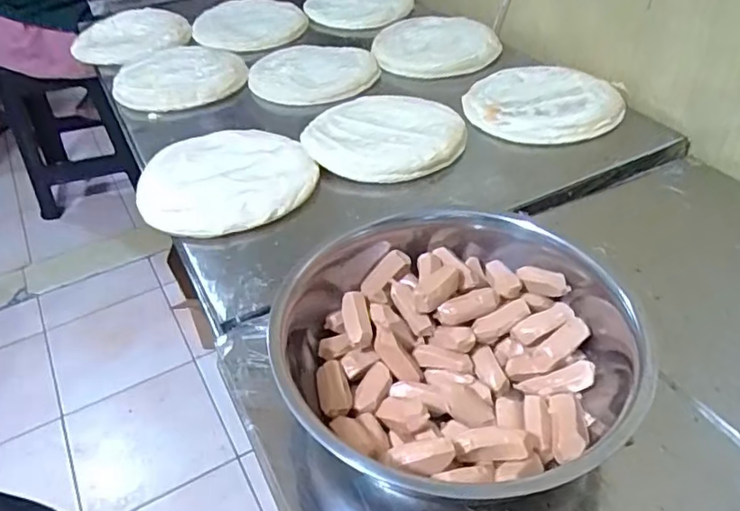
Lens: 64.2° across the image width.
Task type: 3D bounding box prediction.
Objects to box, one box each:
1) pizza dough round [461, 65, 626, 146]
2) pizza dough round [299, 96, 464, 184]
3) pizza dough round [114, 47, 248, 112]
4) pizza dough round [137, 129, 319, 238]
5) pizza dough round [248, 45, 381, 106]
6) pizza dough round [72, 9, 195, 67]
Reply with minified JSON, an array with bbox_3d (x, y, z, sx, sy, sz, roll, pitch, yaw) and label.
[{"bbox_3d":[0.224,-0.209,0.779,0.190,0.022,0.198,-2,41,2],"label":"pizza dough round"},{"bbox_3d":[0.019,-0.157,0.734,0.190,0.017,0.186,-2,41,2],"label":"pizza dough round"},{"bbox_3d":[-0.297,-0.288,0.919,0.195,0.020,0.197,-14,42,-12],"label":"pizza dough round"},{"bbox_3d":[-0.165,-0.090,0.680,0.193,0.019,0.191,-2,41,2],"label":"pizza dough round"},{"bbox_3d":[-0.087,-0.285,0.912,0.192,0.029,0.170,15,44,20],"label":"pizza dough round"},{"bbox_3d":[-0.427,-0.398,1.055,0.198,0.013,0.258,-14,42,-12],"label":"pizza dough round"}]

